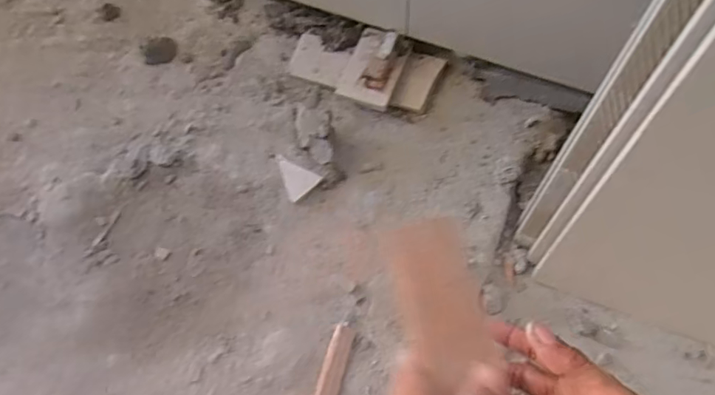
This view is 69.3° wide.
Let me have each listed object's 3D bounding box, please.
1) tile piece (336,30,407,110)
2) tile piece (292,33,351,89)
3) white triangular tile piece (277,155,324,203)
[{"bbox_3d":[0.017,-0.135,0.540,0.056,0.009,0.078,22,87,15],"label":"tile piece"},{"bbox_3d":[-0.040,-0.148,0.563,0.063,0.004,0.049,24,83,21],"label":"tile piece"},{"bbox_3d":[-0.066,-0.018,0.521,0.052,0.013,0.034,32,73,14],"label":"white triangular tile piece"}]

